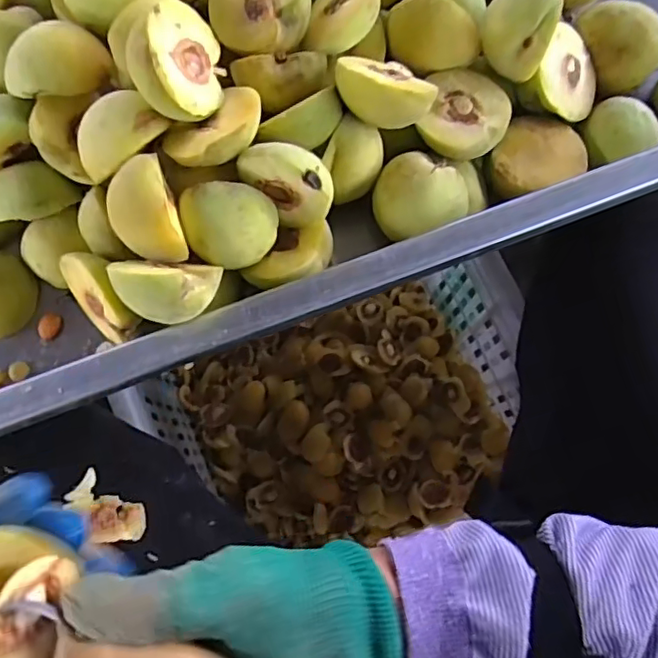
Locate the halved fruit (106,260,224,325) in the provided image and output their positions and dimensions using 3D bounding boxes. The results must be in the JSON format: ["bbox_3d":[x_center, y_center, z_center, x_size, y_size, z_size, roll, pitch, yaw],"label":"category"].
[{"bbox_3d":[-0.087,-0.021,0.311,0.054,0.024,0.032,2,77,1],"label":"halved fruit"}]

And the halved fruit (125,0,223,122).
[{"bbox_3d":[-0.080,-0.140,0.314,0.020,0.055,0.054,-4,31,31],"label":"halved fruit"}]

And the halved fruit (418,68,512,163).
[{"bbox_3d":[0.086,-0.135,0.377,0.052,0.025,0.061,14,77,3],"label":"halved fruit"}]

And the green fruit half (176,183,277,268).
[{"bbox_3d":[-0.054,-0.057,0.333,0.030,0.050,0.044,12,93,35],"label":"green fruit half"}]

